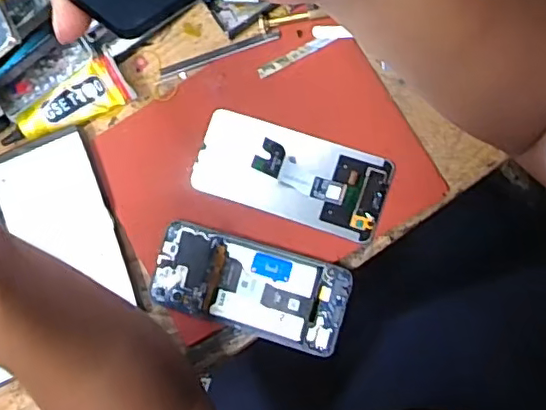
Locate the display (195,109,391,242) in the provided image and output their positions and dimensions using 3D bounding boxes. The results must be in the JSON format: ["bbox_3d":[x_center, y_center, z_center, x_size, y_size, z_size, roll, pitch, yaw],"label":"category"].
[{"bbox_3d":[0.014,-0.027,0.477,0.159,0.032,0.072,18,88,9],"label":"display"}]

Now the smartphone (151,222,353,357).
[{"bbox_3d":[-0.020,0.067,0.486,0.162,0.010,0.073,15,88,9],"label":"smartphone"}]

